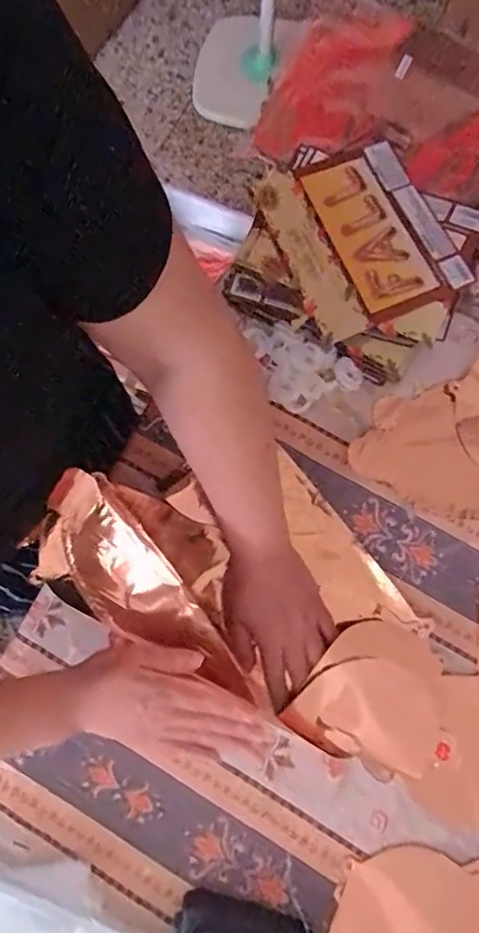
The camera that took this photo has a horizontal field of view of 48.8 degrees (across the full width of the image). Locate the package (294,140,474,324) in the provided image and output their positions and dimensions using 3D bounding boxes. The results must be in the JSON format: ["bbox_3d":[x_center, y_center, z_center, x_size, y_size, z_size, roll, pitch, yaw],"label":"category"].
[{"bbox_3d":[0.145,-0.246,0.541,0.110,0.018,0.191,-23,79,-6],"label":"package"}]

